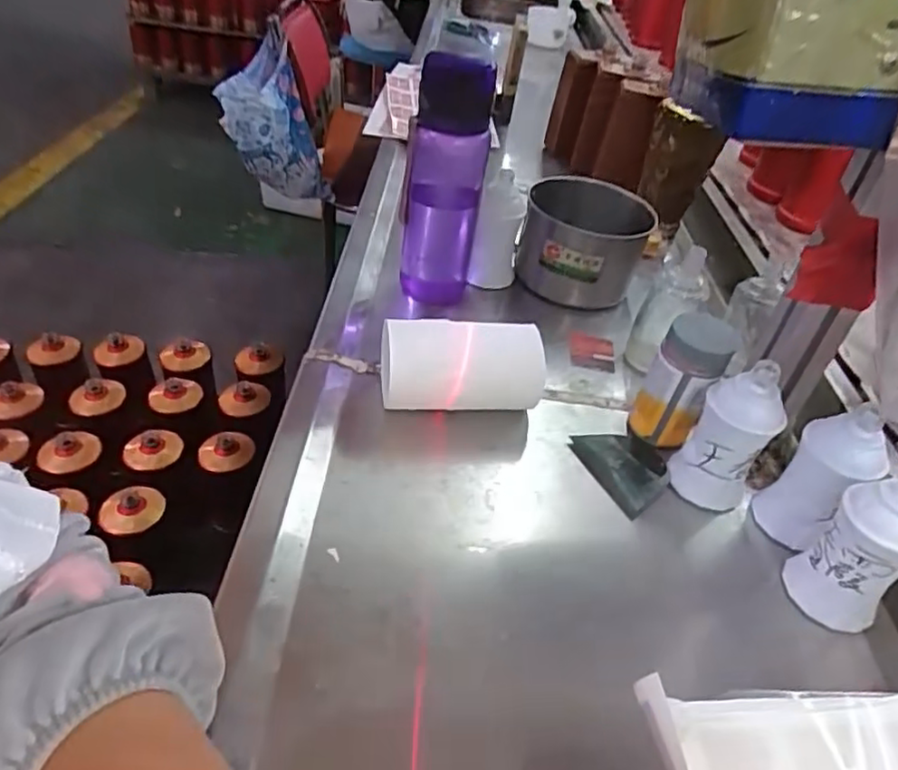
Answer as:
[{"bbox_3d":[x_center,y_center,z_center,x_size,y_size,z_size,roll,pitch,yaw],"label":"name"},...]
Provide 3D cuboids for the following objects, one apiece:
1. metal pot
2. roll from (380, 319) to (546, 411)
[{"bbox_3d":[0.147,-0.156,0.722,0.134,0.091,0.128,3,40,-3],"label":"metal pot"},{"bbox_3d":[0.012,-0.013,0.545,0.143,0.062,0.056,-2,40,-11],"label":"roll"}]

